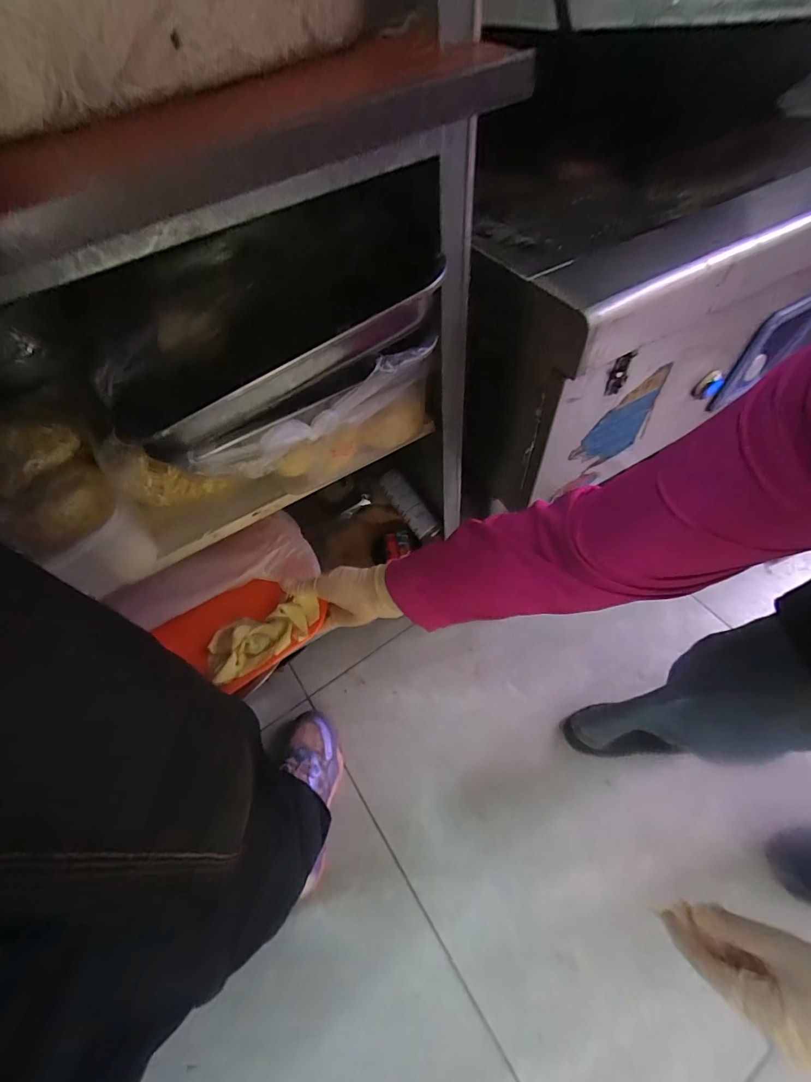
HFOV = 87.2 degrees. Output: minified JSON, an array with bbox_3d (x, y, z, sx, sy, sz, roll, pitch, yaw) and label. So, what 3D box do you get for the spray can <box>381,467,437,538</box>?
[{"bbox_3d":[0.004,-0.068,0.797,0.041,0.043,0.144,-34,80,-16],"label":"spray can"}]

